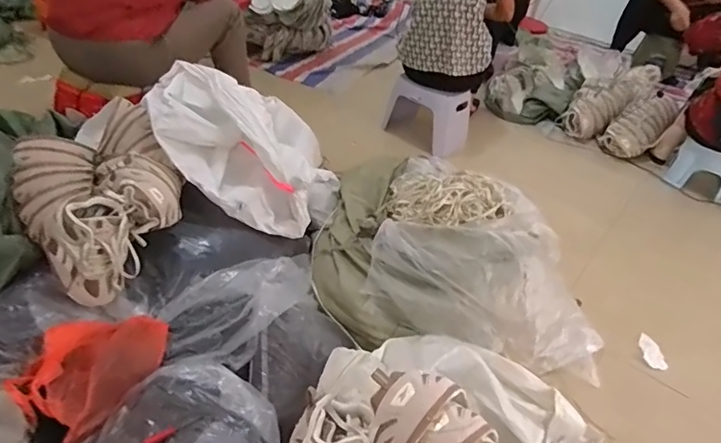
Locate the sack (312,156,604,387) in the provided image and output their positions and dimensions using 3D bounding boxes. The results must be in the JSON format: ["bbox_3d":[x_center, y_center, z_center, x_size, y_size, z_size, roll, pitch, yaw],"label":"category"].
[{"bbox_3d":[0.225,0.071,1.279,0.689,0.240,0.645,3,39,-6],"label":"sack"}]

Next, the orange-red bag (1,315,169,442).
[{"bbox_3d":[-0.485,0.263,0.881,0.199,0.070,0.268,29,43,25],"label":"orange-red bag"}]

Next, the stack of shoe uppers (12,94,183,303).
[{"bbox_3d":[-0.579,-0.058,1.068,0.319,0.196,0.395,-24,48,-33],"label":"stack of shoe uppers"}]

